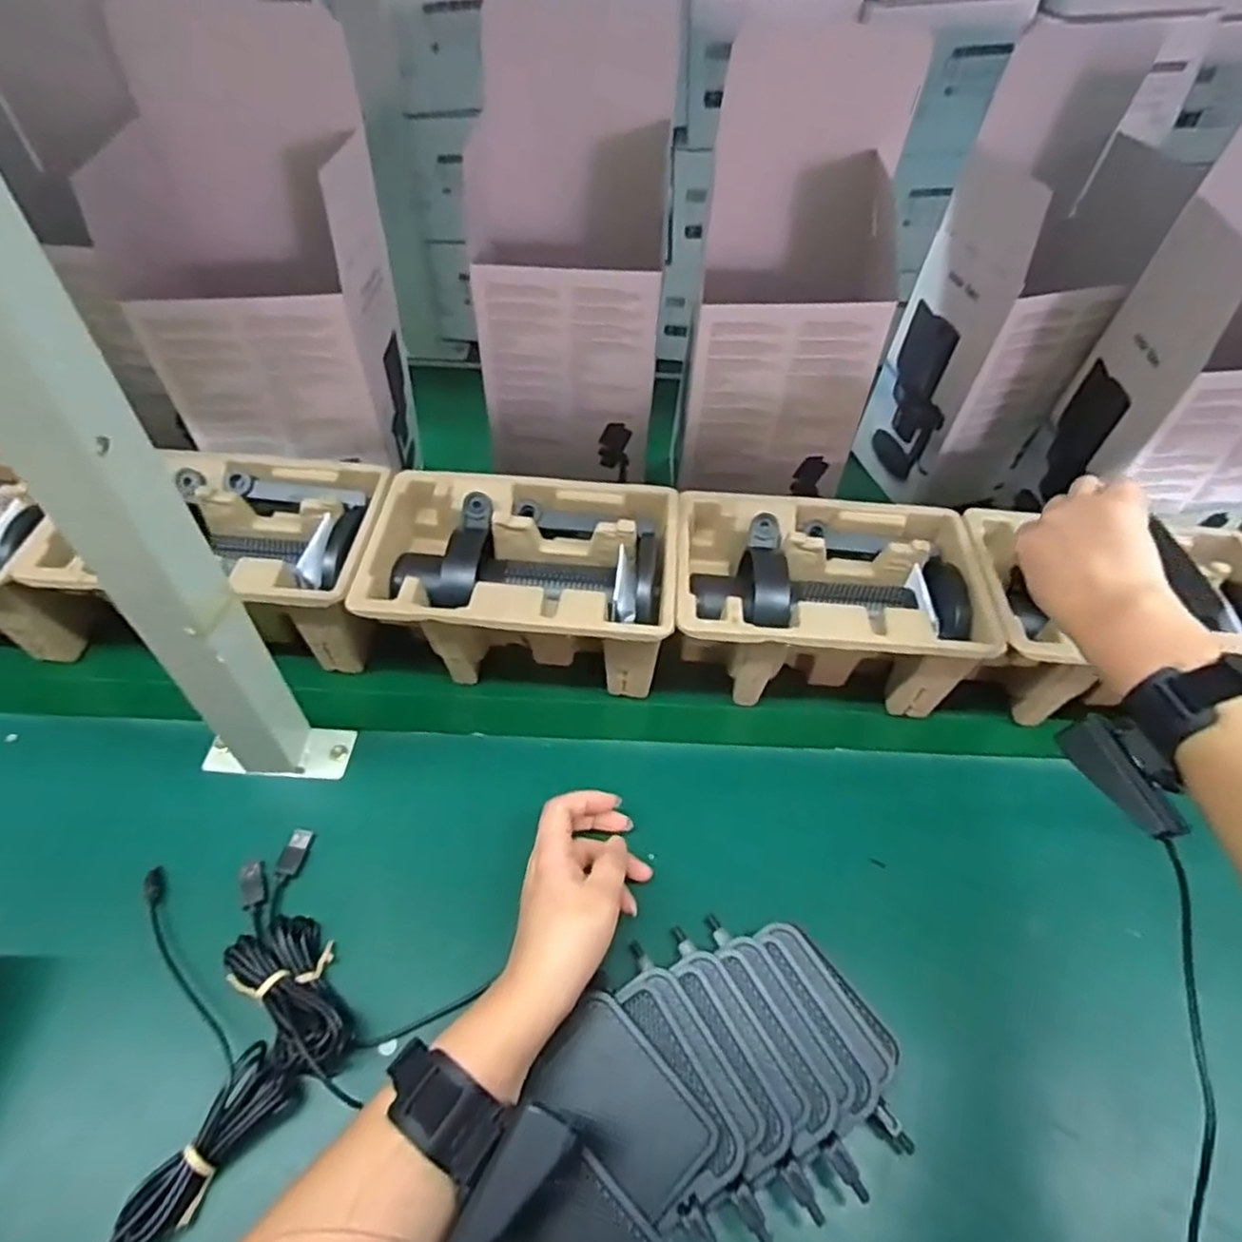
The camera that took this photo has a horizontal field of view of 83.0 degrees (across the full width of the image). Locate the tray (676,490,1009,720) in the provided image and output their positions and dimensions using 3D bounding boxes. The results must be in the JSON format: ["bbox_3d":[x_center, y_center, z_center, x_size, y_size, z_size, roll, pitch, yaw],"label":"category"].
[{"bbox_3d":[0.153,-0.014,0.564,0.232,0.100,0.148,3,50,1],"label":"tray"}]

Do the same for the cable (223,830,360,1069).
[{"bbox_3d":[-0.200,0.193,0.415,0.051,0.044,0.144,-22,55,-19],"label":"cable"}]

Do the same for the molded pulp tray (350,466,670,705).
[{"bbox_3d":[-0.074,-0.025,0.558,0.232,0.102,0.149,3,50,1],"label":"molded pulp tray"}]

